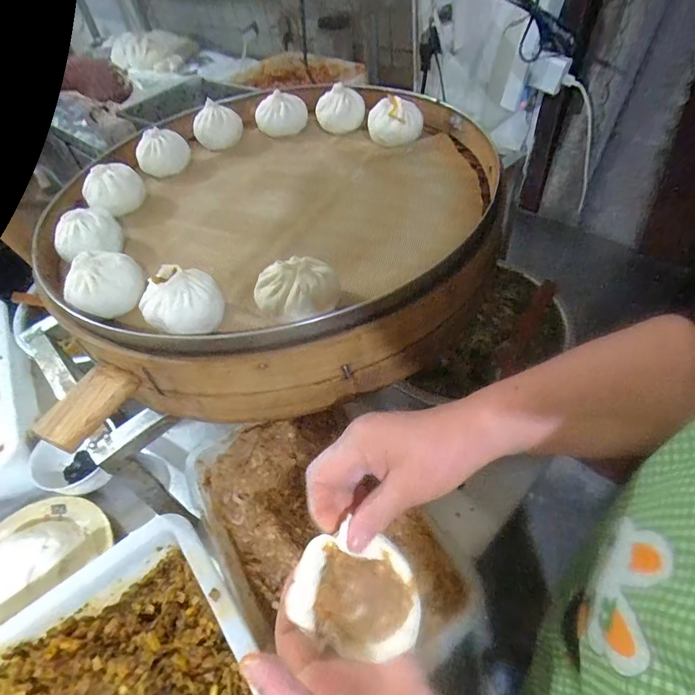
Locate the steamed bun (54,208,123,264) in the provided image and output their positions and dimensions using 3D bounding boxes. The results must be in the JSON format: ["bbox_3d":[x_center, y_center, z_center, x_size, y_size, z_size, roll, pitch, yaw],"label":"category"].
[{"bbox_3d":[-0.271,-0.118,0.450,0.066,0.038,0.062,-24,52,-13],"label":"steamed bun"}]

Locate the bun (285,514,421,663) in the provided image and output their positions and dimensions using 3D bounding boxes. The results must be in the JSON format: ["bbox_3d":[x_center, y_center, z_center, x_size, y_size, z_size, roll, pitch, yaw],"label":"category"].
[{"bbox_3d":[0.007,0.173,0.305,0.093,0.038,0.073,26,67,-2],"label":"bun"}]

